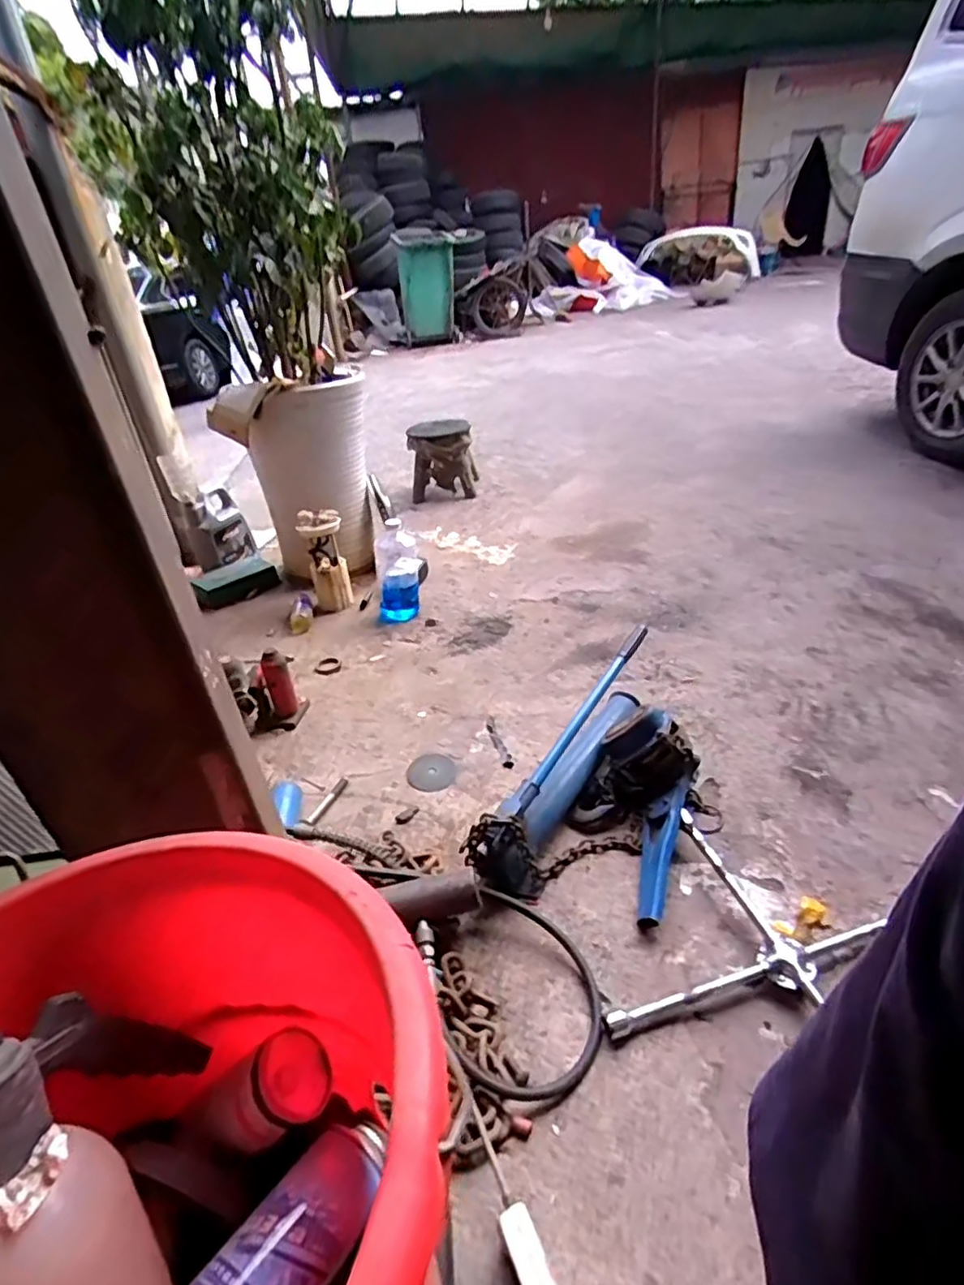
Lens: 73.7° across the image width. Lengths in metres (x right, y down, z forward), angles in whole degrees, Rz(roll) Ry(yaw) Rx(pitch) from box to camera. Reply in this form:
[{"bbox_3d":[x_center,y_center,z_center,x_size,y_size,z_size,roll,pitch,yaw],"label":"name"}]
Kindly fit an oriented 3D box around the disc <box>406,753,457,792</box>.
[{"bbox_3d":[-0.098,0.249,1.240,0.093,0.004,0.100,-5,31,3],"label":"disc"}]

